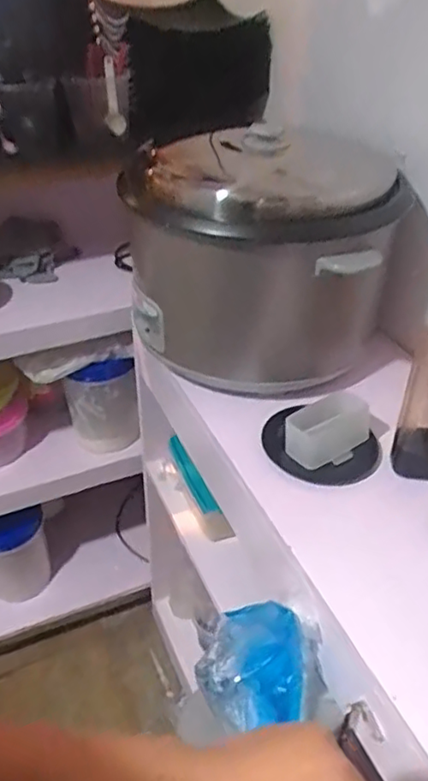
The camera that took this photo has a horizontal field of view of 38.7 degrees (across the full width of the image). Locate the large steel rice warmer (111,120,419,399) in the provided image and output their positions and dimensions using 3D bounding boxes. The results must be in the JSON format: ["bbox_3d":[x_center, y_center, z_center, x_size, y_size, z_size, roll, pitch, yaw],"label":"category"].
[{"bbox_3d":[0.057,-0.187,0.854,0.325,0.272,0.317,-5,37,-6],"label":"large steel rice warmer"}]

